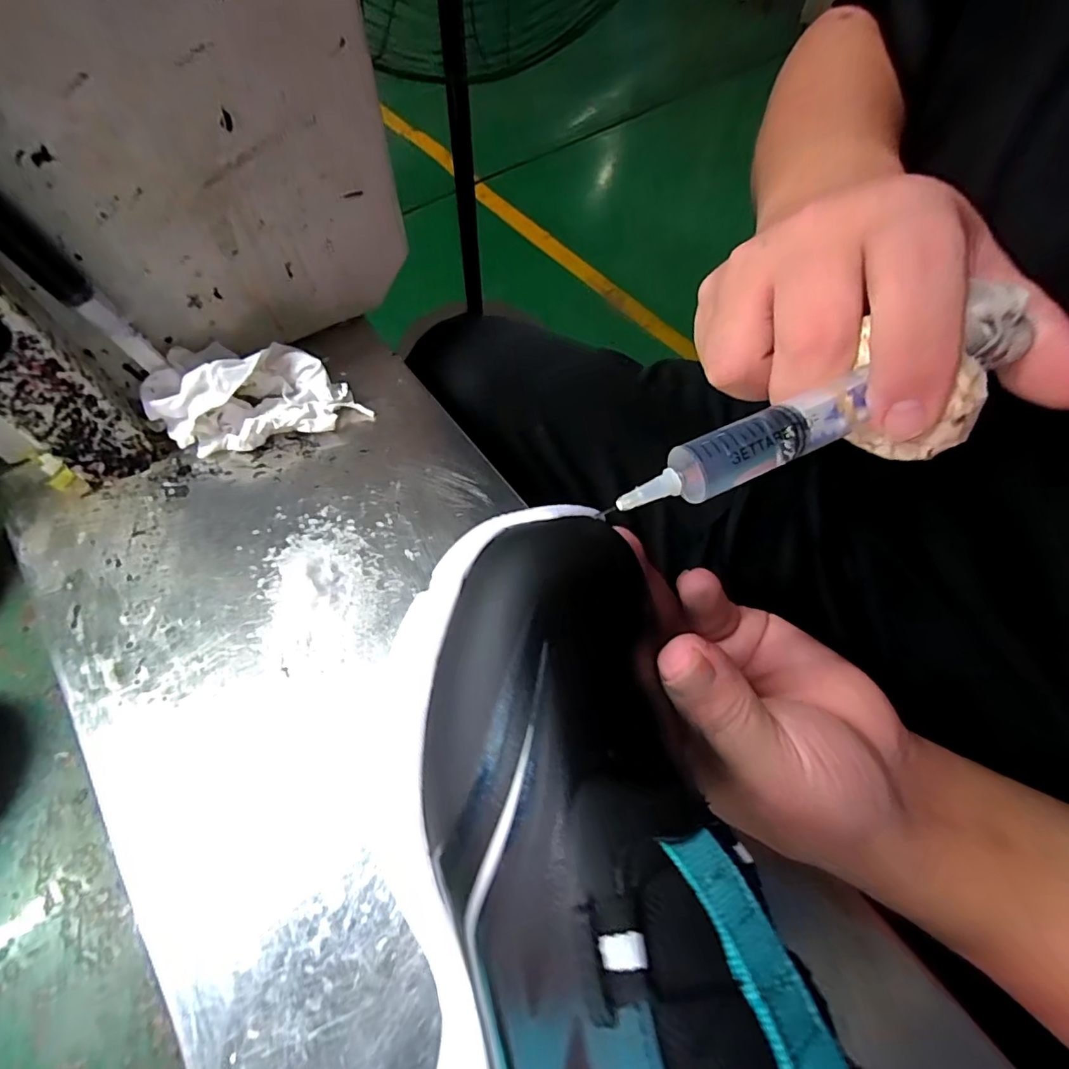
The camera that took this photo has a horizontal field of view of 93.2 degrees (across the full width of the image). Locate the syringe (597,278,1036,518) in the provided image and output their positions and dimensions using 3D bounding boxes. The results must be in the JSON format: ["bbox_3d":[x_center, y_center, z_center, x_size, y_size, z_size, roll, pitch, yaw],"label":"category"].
[{"bbox_3d":[0.083,-0.036,0.139,0.135,0.017,0.018,-25,65,-8],"label":"syringe"}]

